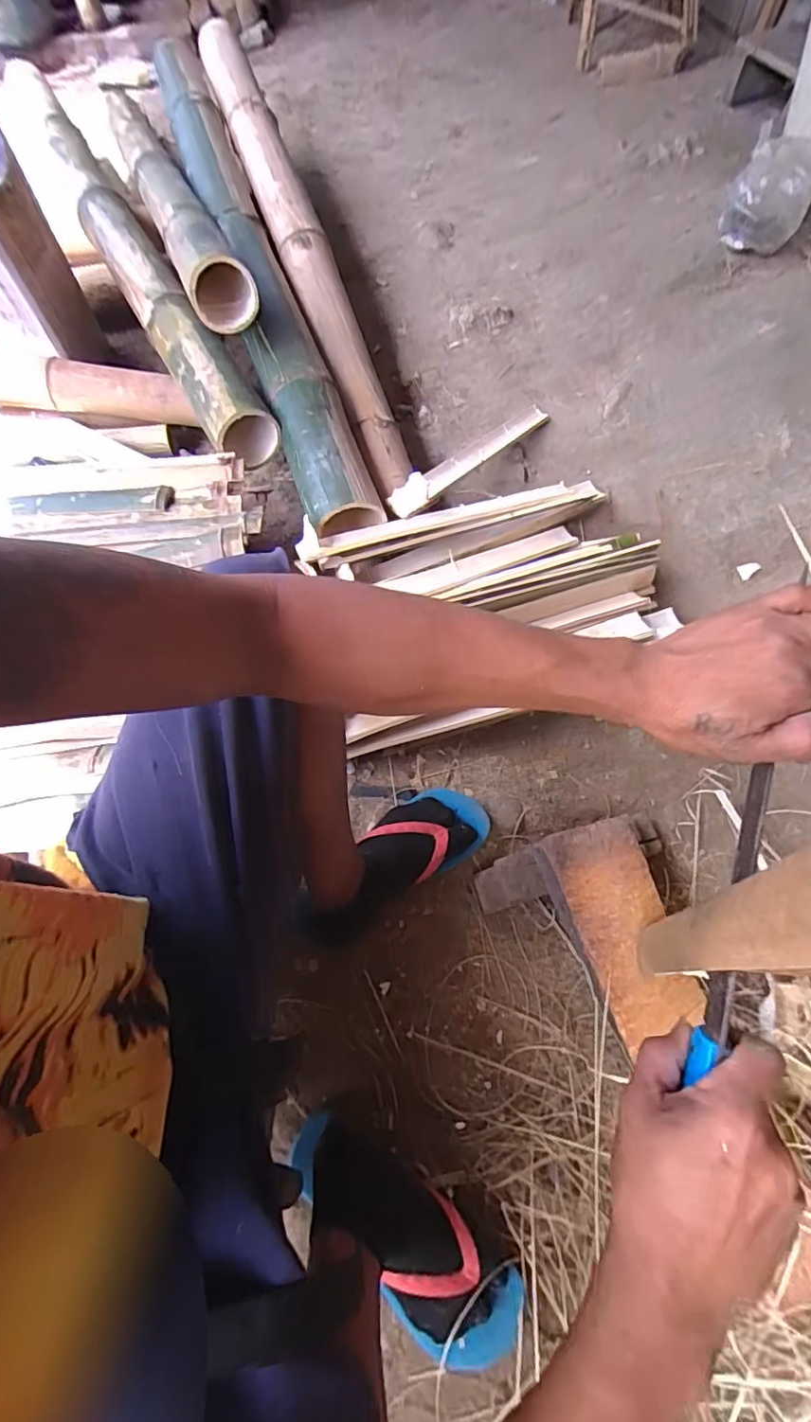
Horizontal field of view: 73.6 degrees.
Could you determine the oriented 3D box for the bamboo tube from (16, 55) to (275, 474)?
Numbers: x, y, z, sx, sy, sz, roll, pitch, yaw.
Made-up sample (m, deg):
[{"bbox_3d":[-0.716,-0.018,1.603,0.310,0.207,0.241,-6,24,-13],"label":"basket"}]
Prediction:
[{"bbox_3d":[-0.545,-0.911,1.008,0.103,0.090,1.329,-27,67,-10],"label":"bamboo tube"}]

